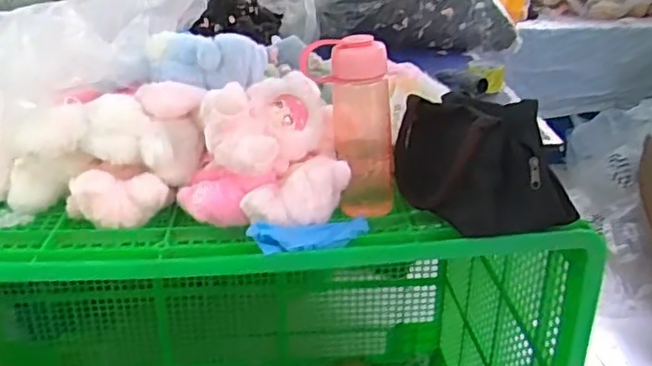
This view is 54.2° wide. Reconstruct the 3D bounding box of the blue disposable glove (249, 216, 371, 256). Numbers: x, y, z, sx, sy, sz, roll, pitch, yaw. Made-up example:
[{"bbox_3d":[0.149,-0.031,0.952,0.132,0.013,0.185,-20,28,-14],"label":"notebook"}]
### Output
[{"bbox_3d":[-0.014,0.057,0.728,0.141,0.026,0.049,-7,27,-14],"label":"blue disposable glove"}]

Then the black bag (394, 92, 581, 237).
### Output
[{"bbox_3d":[0.180,-0.032,0.773,0.101,0.135,0.233,-16,31,-29],"label":"black bag"}]

